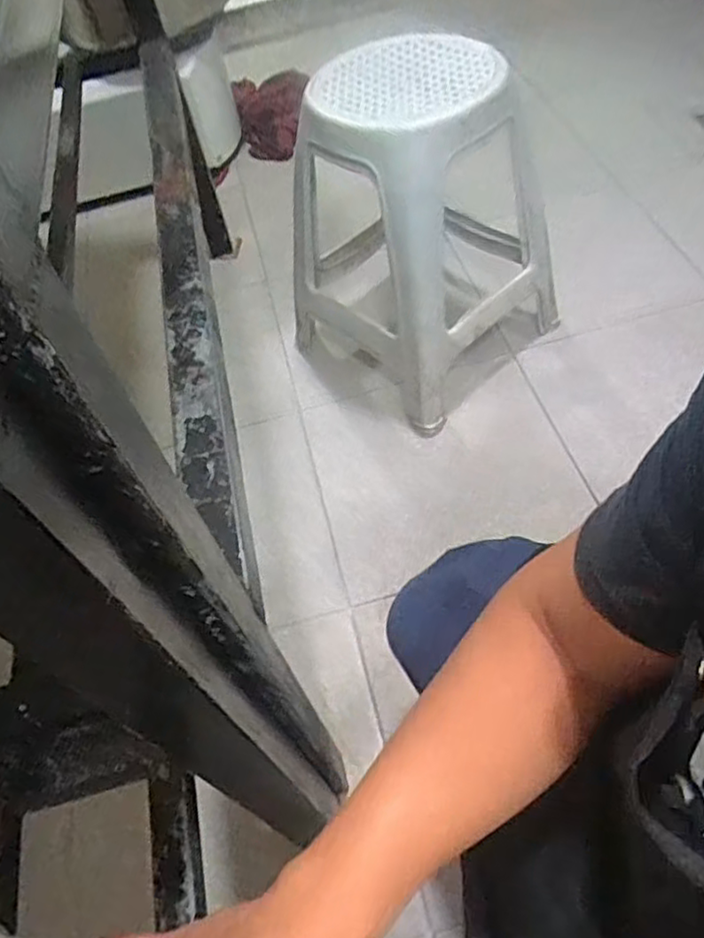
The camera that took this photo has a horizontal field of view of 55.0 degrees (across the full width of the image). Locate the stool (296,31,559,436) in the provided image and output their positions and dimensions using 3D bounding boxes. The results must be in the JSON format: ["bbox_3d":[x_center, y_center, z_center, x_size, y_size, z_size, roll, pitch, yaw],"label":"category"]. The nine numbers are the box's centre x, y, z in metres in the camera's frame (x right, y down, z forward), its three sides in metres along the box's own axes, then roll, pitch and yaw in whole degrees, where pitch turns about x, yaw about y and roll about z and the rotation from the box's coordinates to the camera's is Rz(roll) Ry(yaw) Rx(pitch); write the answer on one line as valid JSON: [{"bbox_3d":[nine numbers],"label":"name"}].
[{"bbox_3d":[0.097,-0.395,1.142,0.359,0.492,0.357,-40,57,-18],"label":"stool"}]

